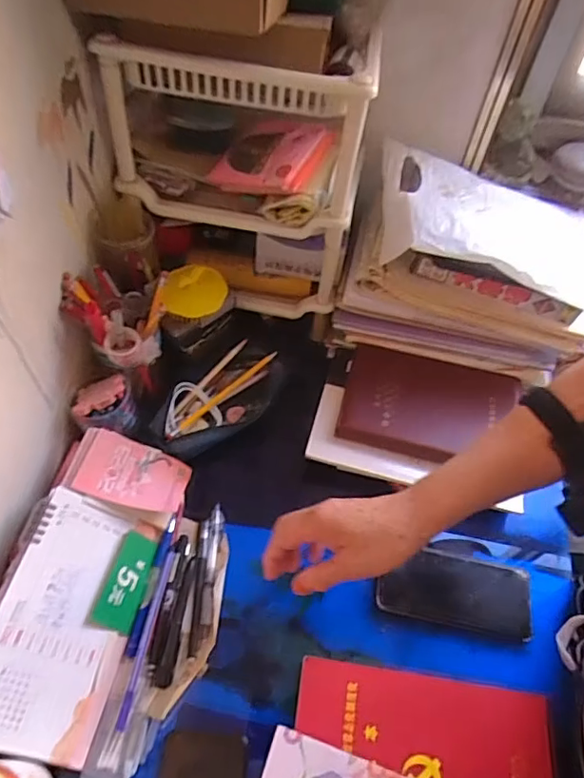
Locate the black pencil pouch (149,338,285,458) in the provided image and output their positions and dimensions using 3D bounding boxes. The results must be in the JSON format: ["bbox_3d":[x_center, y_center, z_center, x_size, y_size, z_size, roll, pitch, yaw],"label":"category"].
[{"bbox_3d":[-0.089,0.009,0.670,0.103,0.054,0.184,29,59,16],"label":"black pencil pouch"}]

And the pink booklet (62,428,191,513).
[{"bbox_3d":[-0.171,0.089,0.569,0.118,0.012,0.071,20,56,-17],"label":"pink booklet"}]

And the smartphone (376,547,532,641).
[{"bbox_3d":[0.173,0.212,0.568,0.157,0.005,0.076,11,56,4],"label":"smartphone"}]

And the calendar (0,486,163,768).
[{"bbox_3d":[-0.210,0.213,0.498,0.099,0.073,0.212,11,56,4],"label":"calendar"}]

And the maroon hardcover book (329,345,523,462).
[{"bbox_3d":[0.171,0.016,0.655,0.212,0.029,0.144,11,56,4],"label":"maroon hardcover book"}]

